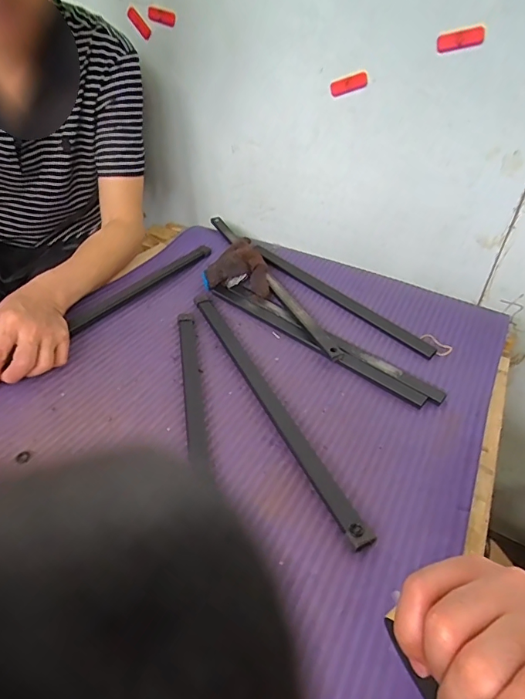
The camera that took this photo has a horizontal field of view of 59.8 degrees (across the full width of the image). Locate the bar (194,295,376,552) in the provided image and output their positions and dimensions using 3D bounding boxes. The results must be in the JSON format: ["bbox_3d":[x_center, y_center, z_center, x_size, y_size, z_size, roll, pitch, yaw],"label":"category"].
[{"bbox_3d":[-0.004,0.049,0.587,0.023,0.016,0.463,-11,39,-23],"label":"bar"}]

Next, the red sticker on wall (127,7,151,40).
[{"bbox_3d":[-0.241,-0.637,0.892,0.064,0.023,0.004,51,43,-5],"label":"red sticker on wall"}]

